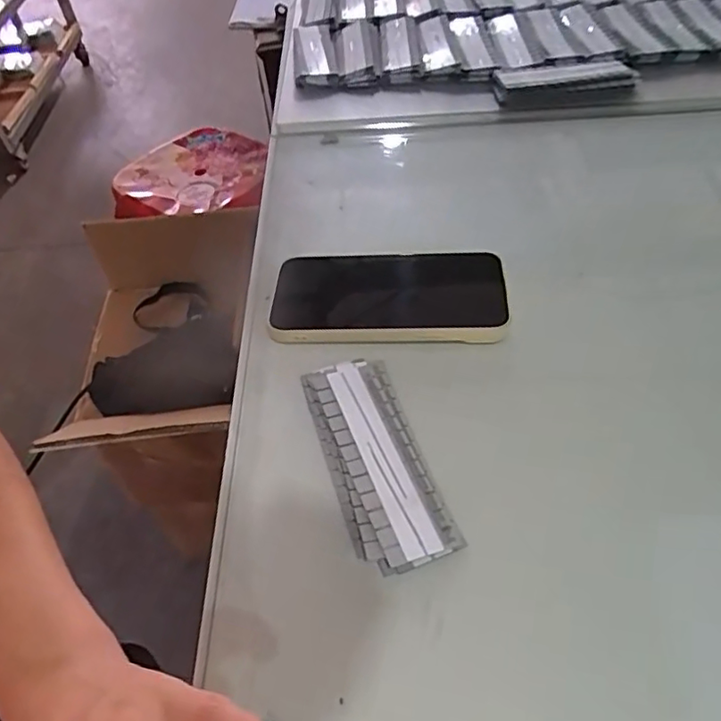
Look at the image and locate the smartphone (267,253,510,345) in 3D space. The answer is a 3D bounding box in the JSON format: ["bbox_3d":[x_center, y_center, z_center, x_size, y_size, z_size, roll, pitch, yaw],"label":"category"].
[{"bbox_3d":[0.019,-0.045,0.404,0.155,0.019,0.078,0,49,6],"label":"smartphone"}]

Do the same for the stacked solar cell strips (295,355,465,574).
[{"bbox_3d":[0.008,0.052,0.329,0.052,0.015,0.131,-16,50,-8],"label":"stacked solar cell strips"}]

